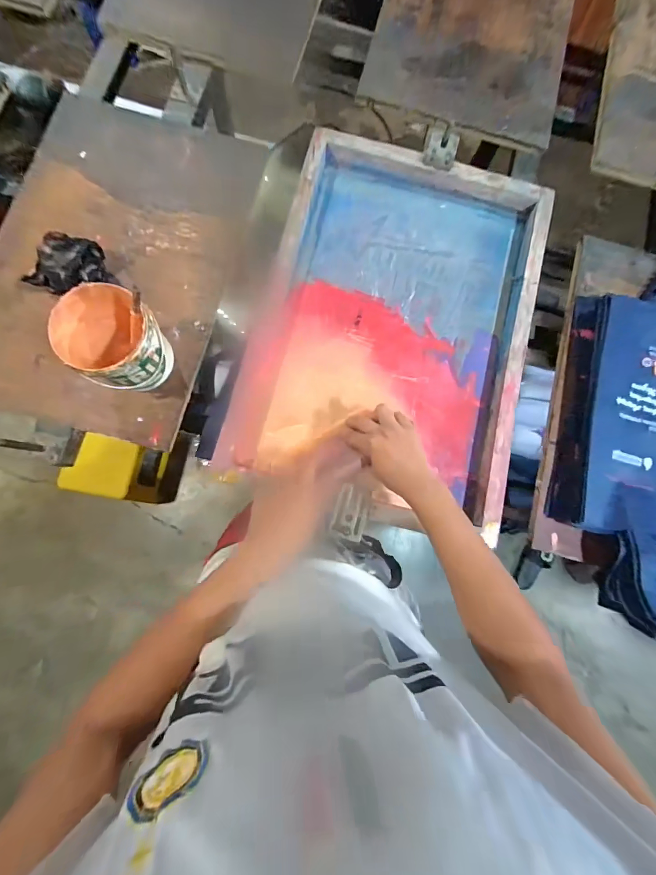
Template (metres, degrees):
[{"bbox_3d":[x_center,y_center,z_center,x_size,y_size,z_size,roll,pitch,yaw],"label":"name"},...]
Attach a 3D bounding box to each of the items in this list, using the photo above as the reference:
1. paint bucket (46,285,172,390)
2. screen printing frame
[{"bbox_3d":[-0.308,-0.135,0.525,0.125,0.125,0.118,1,81,-5],"label":"paint bucket"},{"bbox_3d":[0.118,-0.197,0.612,0.458,0.058,0.644,14,78,1],"label":"screen printing frame"}]

